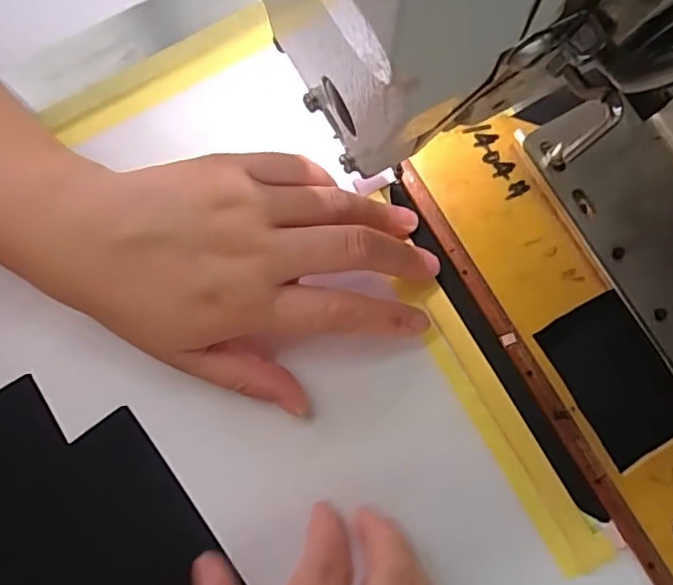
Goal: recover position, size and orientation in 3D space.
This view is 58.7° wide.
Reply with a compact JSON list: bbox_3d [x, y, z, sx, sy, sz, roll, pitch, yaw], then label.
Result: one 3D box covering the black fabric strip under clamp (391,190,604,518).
[{"bbox_3d":[0.068,0.023,0.264,0.007,0.007,0.168,-32,81,13],"label":"black fabric strip under clamp"}]

